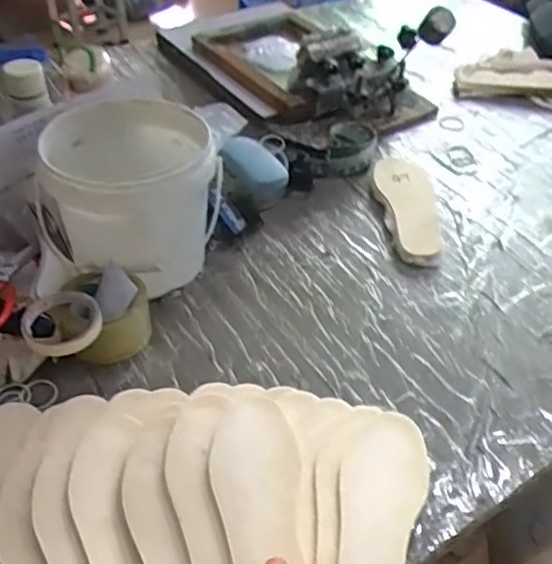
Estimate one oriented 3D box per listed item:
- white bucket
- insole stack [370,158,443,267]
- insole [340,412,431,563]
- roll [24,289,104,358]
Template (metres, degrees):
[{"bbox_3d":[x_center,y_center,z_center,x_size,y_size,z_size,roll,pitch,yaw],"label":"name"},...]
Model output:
[{"bbox_3d":[-0.181,-0.105,0.840,0.202,0.219,0.216,2,44,-2],"label":"white bucket"},{"bbox_3d":[0.218,-0.126,1.026,0.095,0.023,0.274,-3,44,-3],"label":"insole stack"},{"bbox_3d":[0.102,0.231,0.611,0.084,0.020,0.262,10,38,10],"label":"insole"},{"bbox_3d":[-0.246,0.050,0.720,0.086,0.034,0.078,-17,46,-17],"label":"roll"}]

